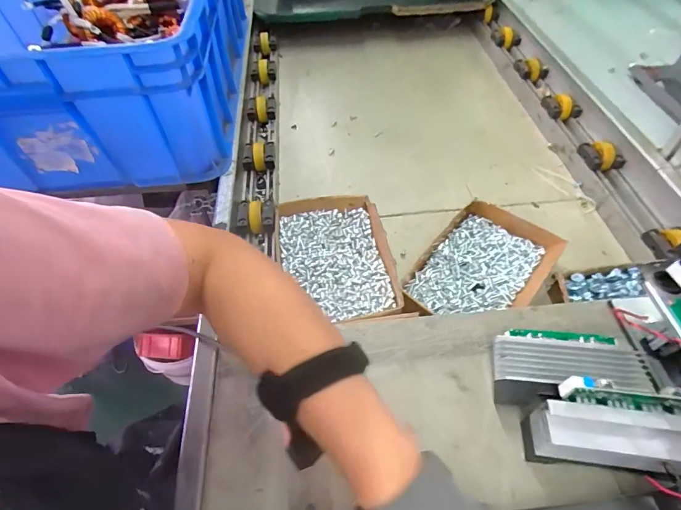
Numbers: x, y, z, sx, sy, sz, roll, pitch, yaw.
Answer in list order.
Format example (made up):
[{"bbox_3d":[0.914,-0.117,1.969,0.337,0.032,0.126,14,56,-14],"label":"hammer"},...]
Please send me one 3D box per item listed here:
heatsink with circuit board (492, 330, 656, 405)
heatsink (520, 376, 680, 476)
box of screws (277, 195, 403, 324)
[{"bbox_3d":[0.216,0.104,0.384,0.144,0.041,0.072,-1,52,0],"label":"heatsink with circuit board"},{"bbox_3d":[0.223,0.145,0.329,0.132,0.077,0.056,6,53,5],"label":"heatsink"},{"bbox_3d":[-0.007,0.005,0.555,0.148,0.043,0.216,-9,53,-6],"label":"box of screws"}]

